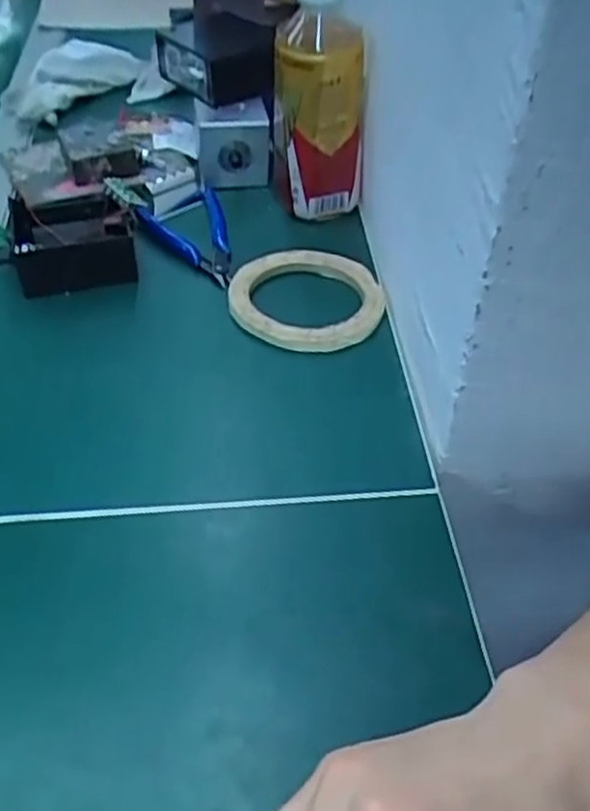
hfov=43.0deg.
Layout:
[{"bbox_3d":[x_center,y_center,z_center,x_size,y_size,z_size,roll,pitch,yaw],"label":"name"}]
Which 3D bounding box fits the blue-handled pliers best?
[{"bbox_3d":[-0.092,-0.143,0.630,0.072,0.026,0.145,-7,48,-8],"label":"blue-handled pliers"}]

